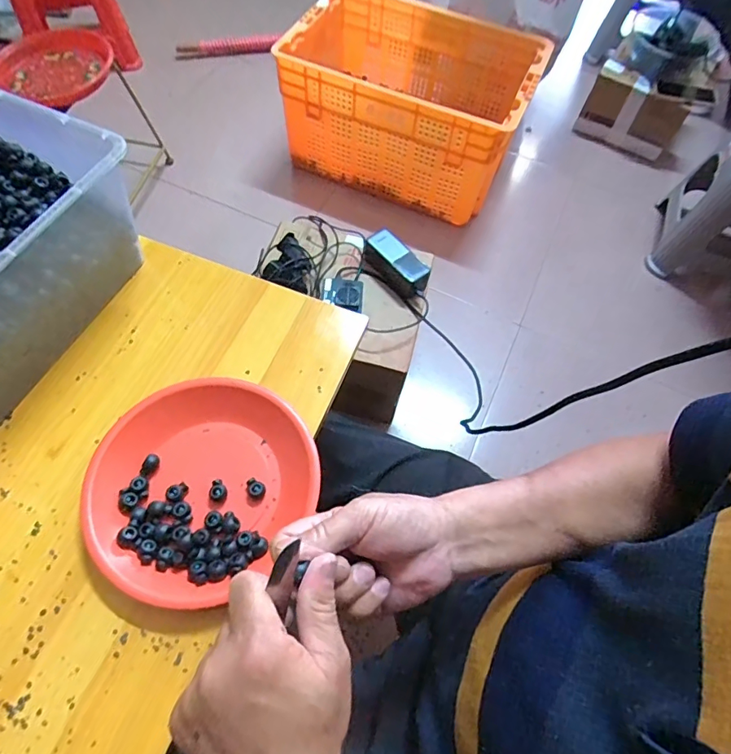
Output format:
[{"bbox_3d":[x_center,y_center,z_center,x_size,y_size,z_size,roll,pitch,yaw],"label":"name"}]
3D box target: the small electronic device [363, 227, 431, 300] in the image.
[{"bbox_3d":[0.053,-0.210,0.874,0.058,0.048,0.136,-38,71,-21],"label":"small electronic device"}]

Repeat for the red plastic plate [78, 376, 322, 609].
[{"bbox_3d":[-0.145,0.093,0.424,0.179,0.030,0.188,2,63,-3],"label":"red plastic plate"}]

